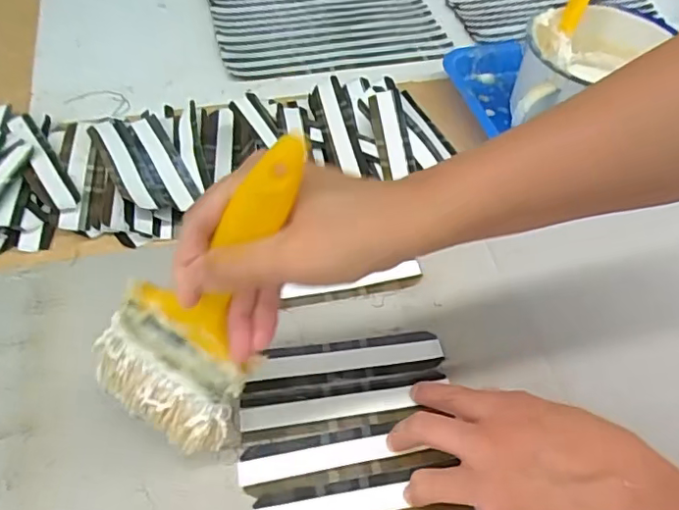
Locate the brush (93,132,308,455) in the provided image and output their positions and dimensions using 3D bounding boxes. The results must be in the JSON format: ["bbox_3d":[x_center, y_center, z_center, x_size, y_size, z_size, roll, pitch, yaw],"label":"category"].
[{"bbox_3d":[-0.074,0.020,0.287,0.083,0.193,0.013,28,30,4],"label":"brush"}]

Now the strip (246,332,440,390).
[{"bbox_3d":[0.005,0.075,0.412,0.138,0.004,0.032,-5,52,-7],"label":"strip"}]

